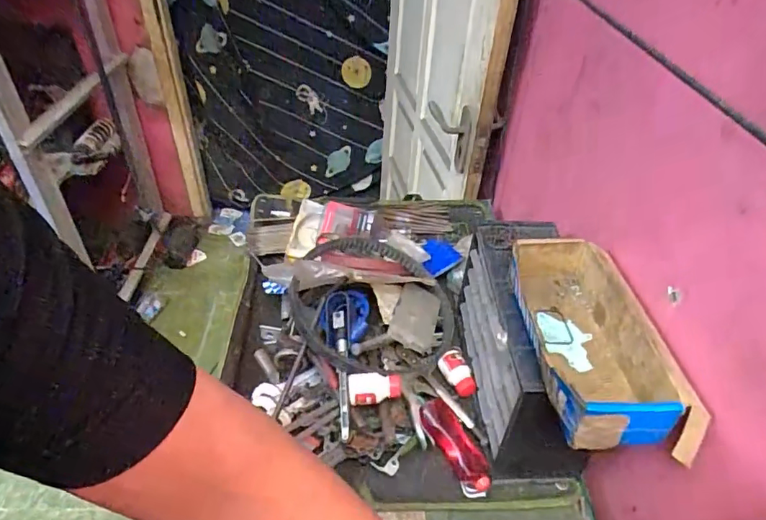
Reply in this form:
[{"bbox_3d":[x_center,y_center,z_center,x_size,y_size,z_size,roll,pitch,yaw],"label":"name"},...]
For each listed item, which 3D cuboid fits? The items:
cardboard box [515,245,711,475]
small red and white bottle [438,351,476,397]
[{"bbox_3d":[0.223,0.081,0.564,0.128,0.085,0.287,2,42,-2],"label":"cardboard box"},{"bbox_3d":[0.117,0.177,0.776,0.033,0.032,0.073,-19,47,-24],"label":"small red and white bottle"}]

